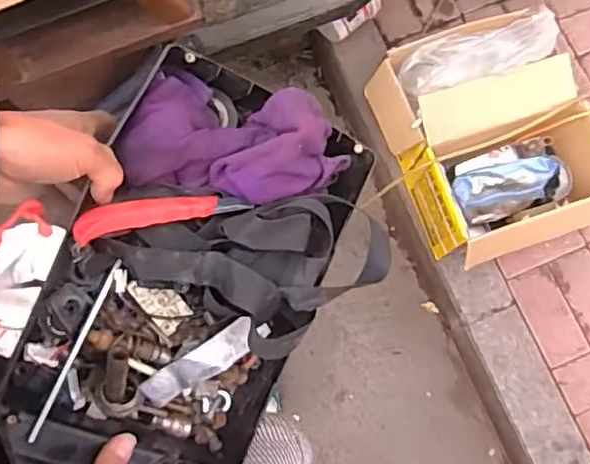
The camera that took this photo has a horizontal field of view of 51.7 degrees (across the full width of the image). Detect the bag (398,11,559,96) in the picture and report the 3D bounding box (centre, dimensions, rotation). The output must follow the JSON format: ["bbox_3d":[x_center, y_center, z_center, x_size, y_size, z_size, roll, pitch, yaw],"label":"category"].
[{"bbox_3d":[0.348,-0.338,1.169,0.292,0.048,0.108,-12,77,26],"label":"bag"}]

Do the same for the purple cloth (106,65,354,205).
[{"bbox_3d":[-0.050,-0.077,0.513,0.175,0.049,0.097,10,77,-1],"label":"purple cloth"}]

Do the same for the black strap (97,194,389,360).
[{"bbox_3d":[-0.028,0.036,0.490,0.220,0.102,0.118,-14,79,-6],"label":"black strap"}]

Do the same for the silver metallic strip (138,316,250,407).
[{"bbox_3d":[-0.084,0.117,0.540,0.110,0.008,0.038,-29,114,1],"label":"silver metallic strip"}]

